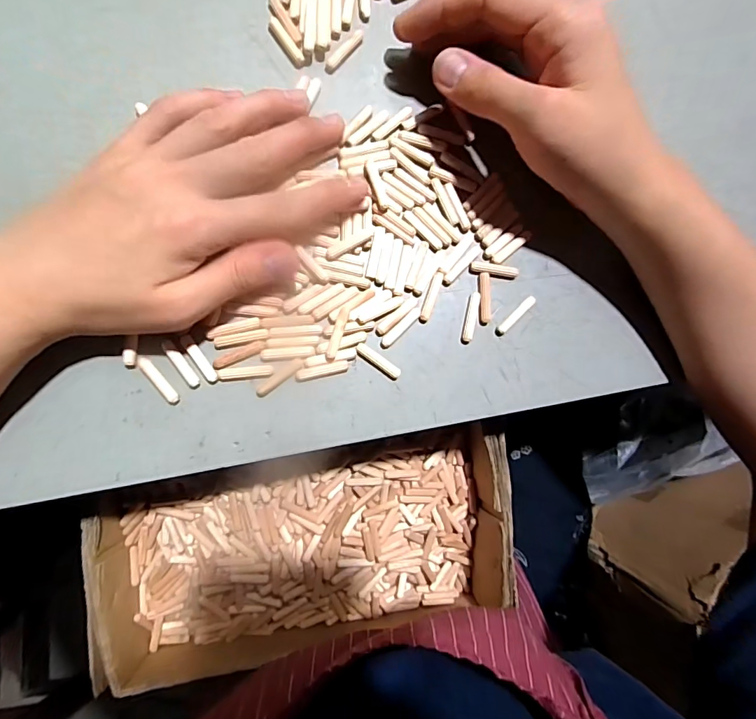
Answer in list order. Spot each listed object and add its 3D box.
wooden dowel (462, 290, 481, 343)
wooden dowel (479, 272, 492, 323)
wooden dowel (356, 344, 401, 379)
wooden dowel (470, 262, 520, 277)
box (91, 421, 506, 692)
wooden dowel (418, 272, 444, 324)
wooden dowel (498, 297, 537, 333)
[{"bbox_3d":[0.056,-0.025,0.265,0.006,0.006,0.029,11,87,-8],"label":"wooden dowel"},{"bbox_3d":[0.064,-0.037,0.264,0.007,0.004,0.029,-2,89,-8],"label":"wooden dowel"},{"bbox_3d":[0.001,0.000,0.257,0.029,0.005,0.007,36,84,-6],"label":"wooden dowel"},{"bbox_3d":[0.070,-0.054,0.266,0.030,0.004,0.007,6,88,-8],"label":"wooden dowel"},{"bbox_3d":[-0.054,0.149,0.343,0.301,0.079,0.172,-5,90,-7],"label":"box"},{"bbox_3d":[0.031,-0.037,0.260,0.006,0.004,0.031,21,86,-7],"label":"wooden dowel"},{"bbox_3d":[0.083,-0.027,0.267,0.028,0.005,0.006,-42,95,-7],"label":"wooden dowel"}]

